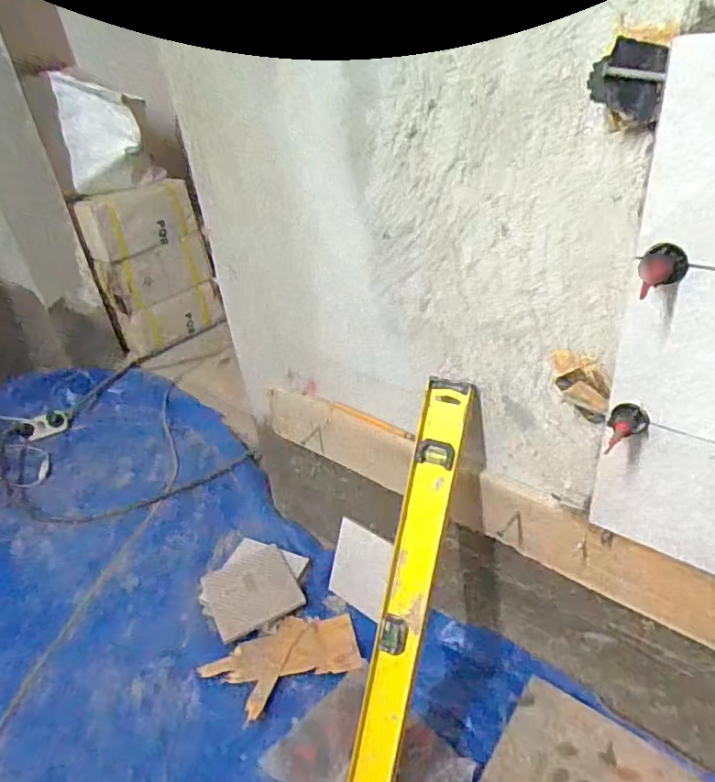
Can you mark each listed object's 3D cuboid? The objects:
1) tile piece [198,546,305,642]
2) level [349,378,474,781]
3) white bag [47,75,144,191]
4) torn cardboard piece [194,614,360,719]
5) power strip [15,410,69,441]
[{"bbox_3d":[-0.190,0.354,1.005,0.150,0.015,0.163,-21,36,-20],"label":"tile piece"},{"bbox_3d":[0.052,0.282,0.657,0.055,0.589,0.024,12,2,26],"label":"level"},{"bbox_3d":[-0.669,-0.684,1.500,0.230,0.253,0.090,-22,36,-21],"label":"white bag"},{"bbox_3d":[-0.119,0.432,0.902,0.239,0.012,0.128,-17,35,-15],"label":"torn cardboard piece"},{"bbox_3d":[-0.845,0.096,1.517,0.034,0.059,0.134,20,28,35],"label":"power strip"}]

